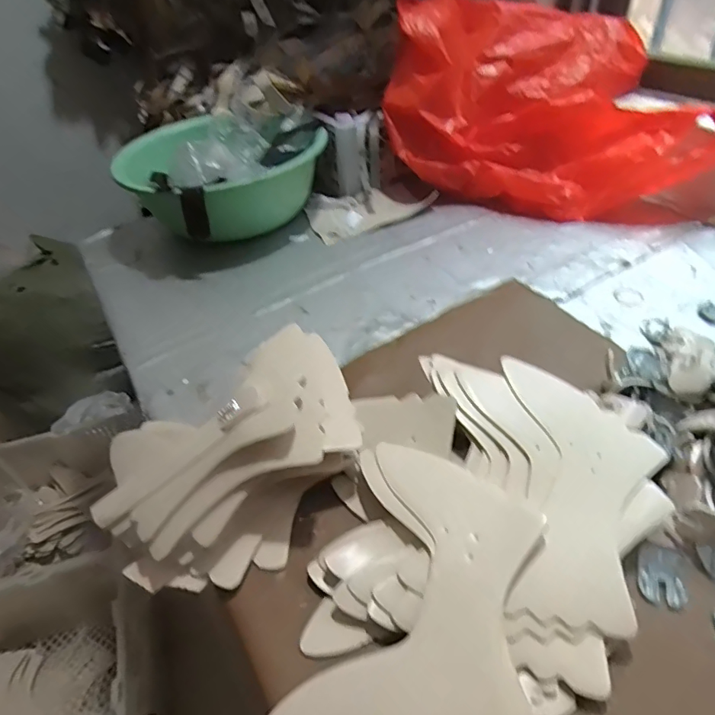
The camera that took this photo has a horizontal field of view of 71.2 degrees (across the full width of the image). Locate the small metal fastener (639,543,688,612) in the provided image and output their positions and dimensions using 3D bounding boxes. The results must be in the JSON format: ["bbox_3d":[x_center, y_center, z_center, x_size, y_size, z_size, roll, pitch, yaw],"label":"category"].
[{"bbox_3d":[0.215,0.153,0.353,0.030,0.006,0.041,8,44,15],"label":"small metal fastener"}]

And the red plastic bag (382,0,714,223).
[{"bbox_3d":[0.276,-0.373,0.753,0.457,0.243,0.232,3,43,9],"label":"red plastic bag"}]

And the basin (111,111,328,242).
[{"bbox_3d":[-0.211,-0.286,0.801,0.292,0.131,0.269,-3,42,3],"label":"basin"}]

